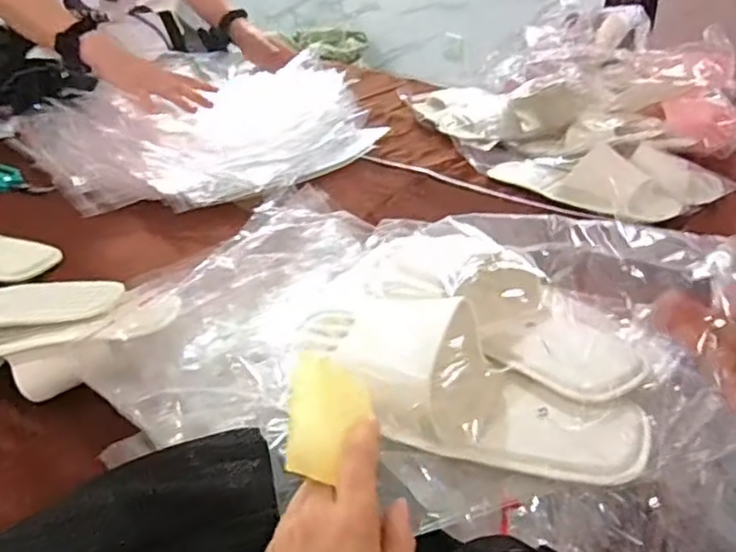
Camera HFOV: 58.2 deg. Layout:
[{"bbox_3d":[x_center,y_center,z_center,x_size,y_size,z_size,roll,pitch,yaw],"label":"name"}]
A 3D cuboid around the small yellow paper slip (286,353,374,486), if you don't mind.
[{"bbox_3d":[-0.020,0.081,0.376,0.052,0.005,0.081,23,38,-22],"label":"small yellow paper slip"}]

